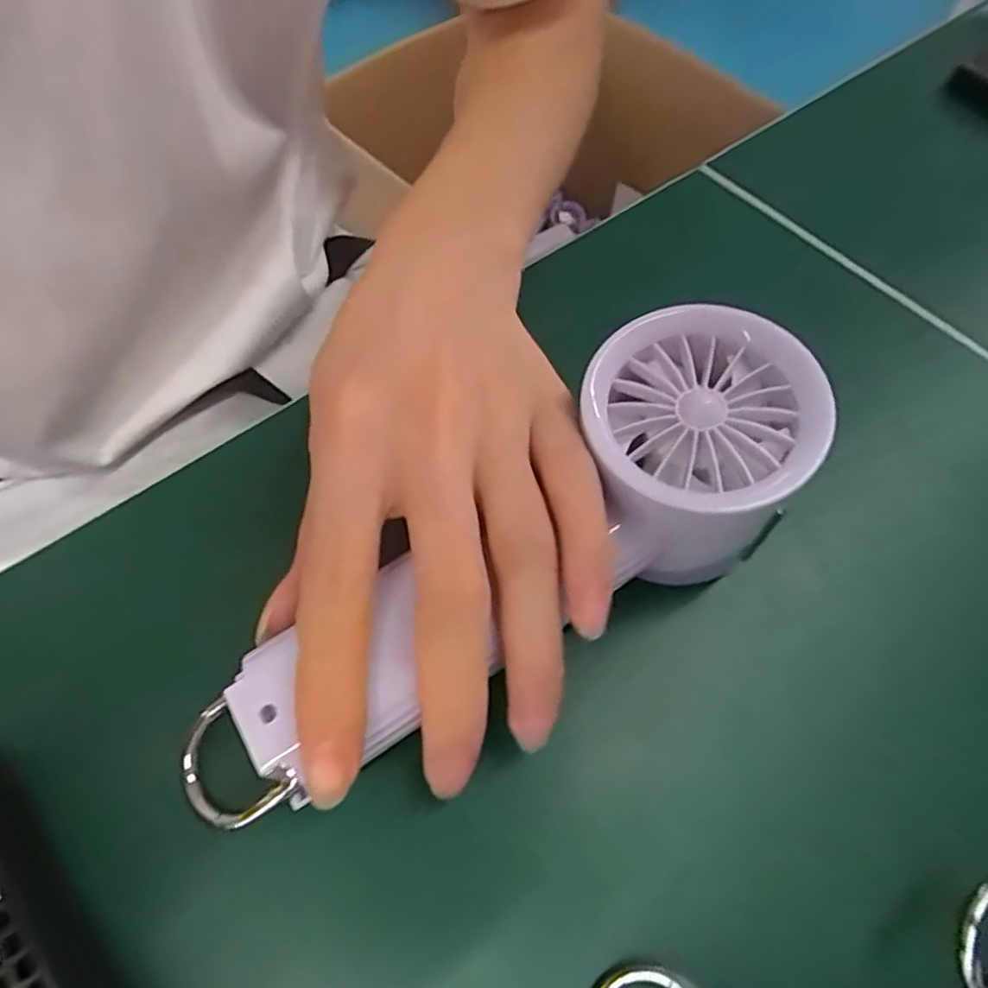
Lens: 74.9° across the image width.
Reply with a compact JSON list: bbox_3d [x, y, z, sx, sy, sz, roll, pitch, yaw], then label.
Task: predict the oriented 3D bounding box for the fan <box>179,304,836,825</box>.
[{"bbox_3d":[0.003,0.018,0.173,0.193,0.035,0.062,-33,68,-7],"label":"fan"}]

